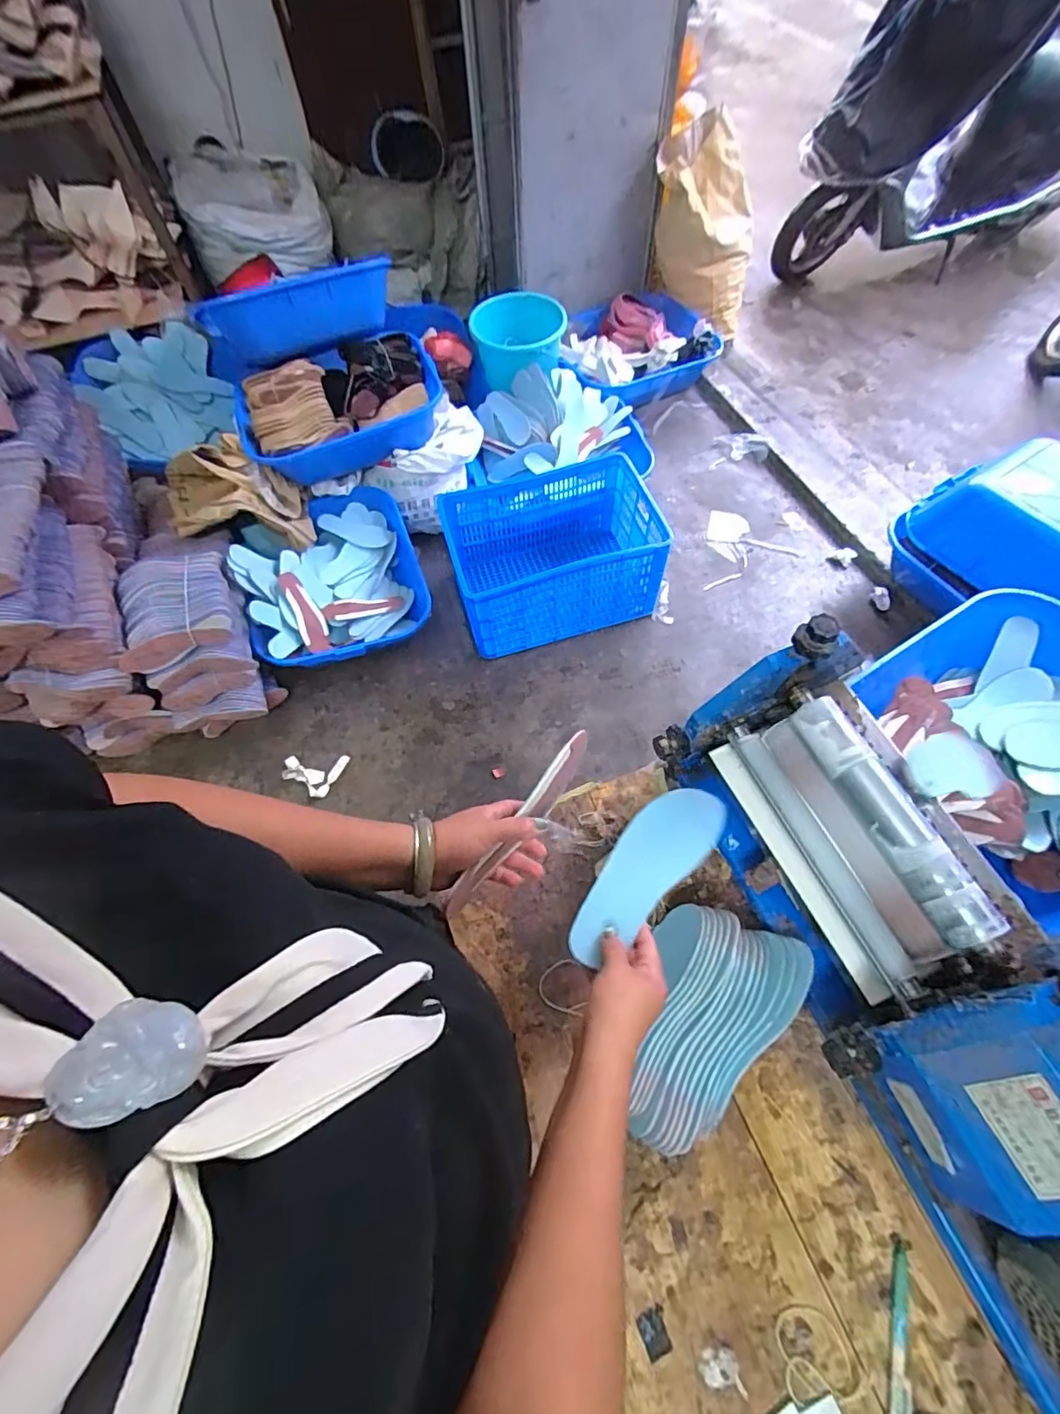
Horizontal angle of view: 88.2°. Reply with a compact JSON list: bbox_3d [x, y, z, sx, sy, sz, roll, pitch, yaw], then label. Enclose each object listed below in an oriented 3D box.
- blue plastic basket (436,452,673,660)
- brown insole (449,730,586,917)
[{"bbox_3d":[0.077,-0.459,1.665,0.600,0.282,0.424,-14,62,-5],"label":"blue plastic basket"},{"bbox_3d":[-0.007,0.112,0.544,0.018,0.051,0.219,35,71,19],"label":"brown insole"}]

